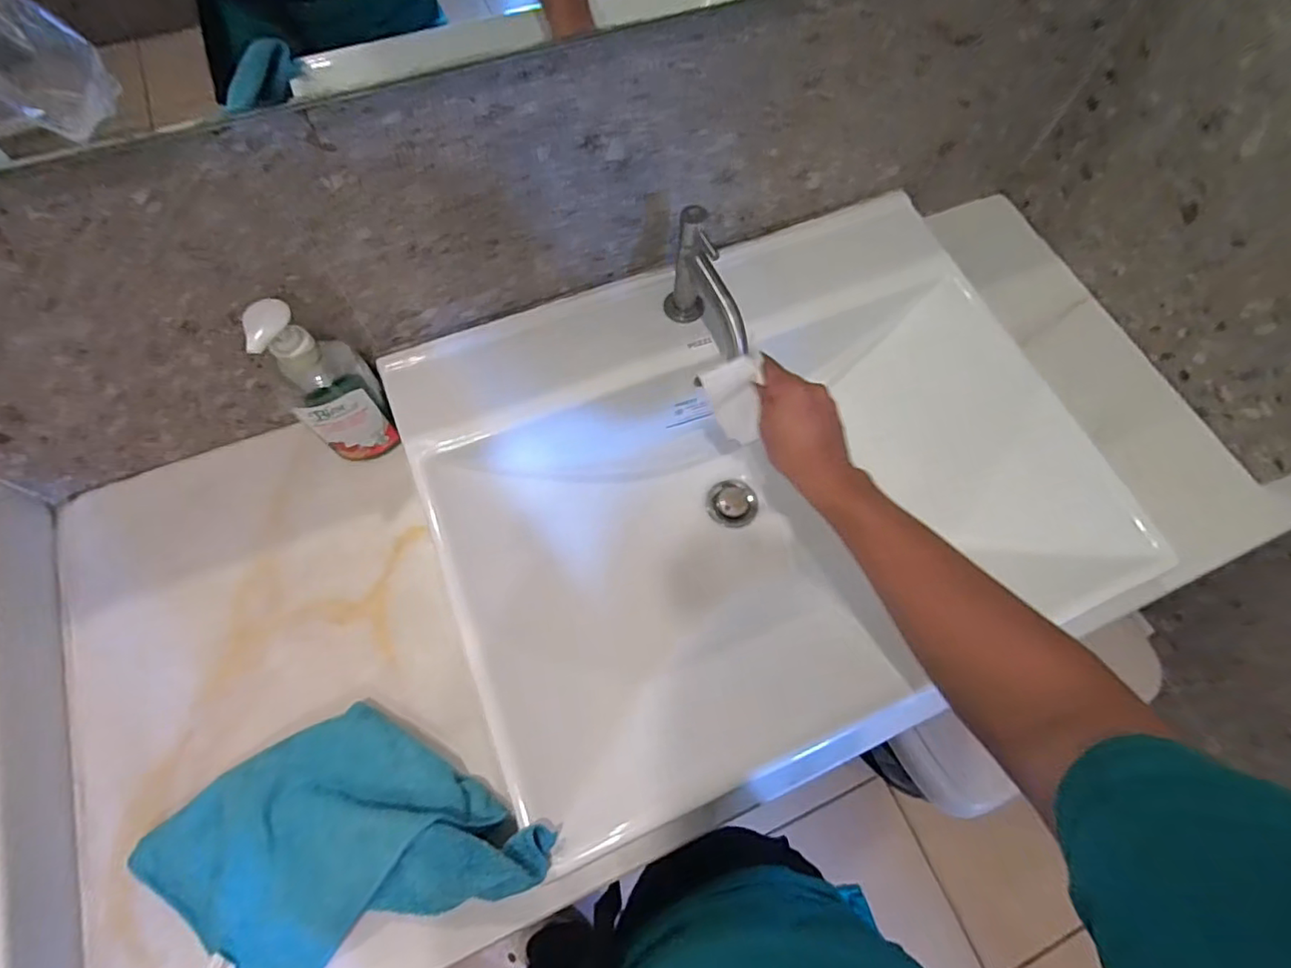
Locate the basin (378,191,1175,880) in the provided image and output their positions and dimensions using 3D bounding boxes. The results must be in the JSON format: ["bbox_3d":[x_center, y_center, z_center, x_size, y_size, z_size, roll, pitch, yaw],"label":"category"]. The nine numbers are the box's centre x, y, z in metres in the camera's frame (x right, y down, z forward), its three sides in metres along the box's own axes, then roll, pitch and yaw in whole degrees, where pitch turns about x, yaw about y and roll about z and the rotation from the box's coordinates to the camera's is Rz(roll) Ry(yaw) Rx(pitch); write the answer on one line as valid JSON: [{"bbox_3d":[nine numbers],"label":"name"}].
[{"bbox_3d":[0.108,0.013,0.603,0.601,0.159,0.481,-21,71,-10],"label":"basin"}]

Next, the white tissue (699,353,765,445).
[{"bbox_3d":[0.085,-0.073,0.543,0.047,0.089,0.010,-16,37,5],"label":"white tissue"}]

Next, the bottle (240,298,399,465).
[{"bbox_3d":[-0.279,-0.081,0.516,0.066,0.199,0.057,-23,70,-10],"label":"bottle"}]

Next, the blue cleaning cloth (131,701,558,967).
[{"bbox_3d":[-0.230,0.269,0.436,0.285,0.080,0.173,-25,71,-11],"label":"blue cleaning cloth"}]

